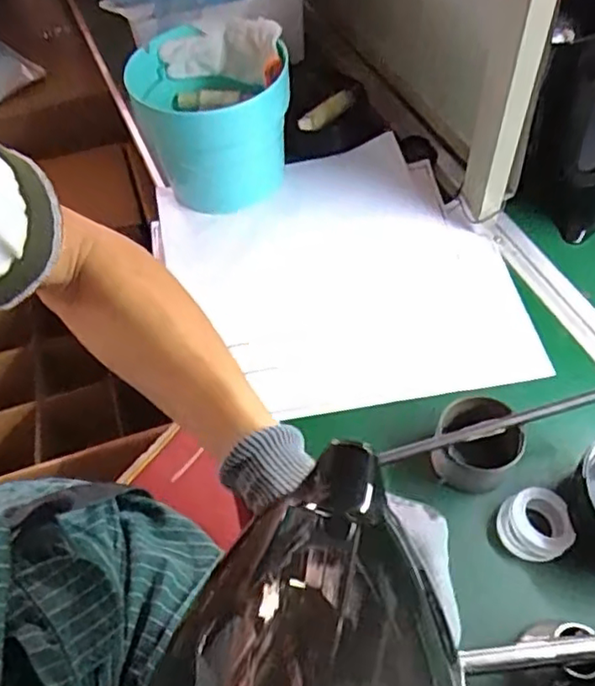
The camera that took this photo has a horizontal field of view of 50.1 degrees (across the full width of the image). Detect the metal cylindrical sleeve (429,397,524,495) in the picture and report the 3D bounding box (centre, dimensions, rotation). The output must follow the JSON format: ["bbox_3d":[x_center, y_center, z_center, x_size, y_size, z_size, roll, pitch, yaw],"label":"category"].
[{"bbox_3d":[0.161,0.094,0.583,0.072,0.066,0.079,-1,54,1],"label":"metal cylindrical sleeve"}]

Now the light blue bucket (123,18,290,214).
[{"bbox_3d":[-0.106,-0.293,0.813,0.180,0.169,0.197,-1,54,1],"label":"light blue bucket"}]

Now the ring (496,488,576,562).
[{"bbox_3d":[0.210,0.159,0.558,0.060,0.021,0.058,-1,54,1],"label":"ring"}]

